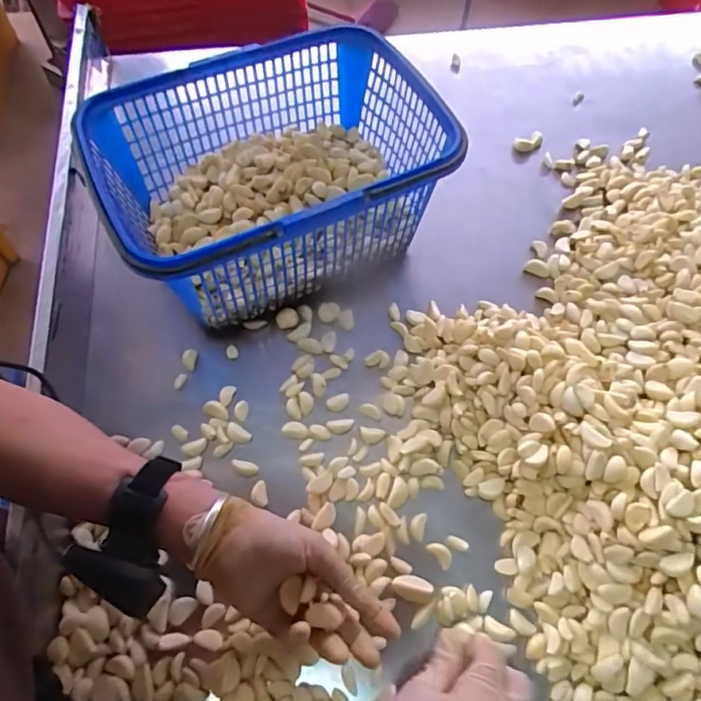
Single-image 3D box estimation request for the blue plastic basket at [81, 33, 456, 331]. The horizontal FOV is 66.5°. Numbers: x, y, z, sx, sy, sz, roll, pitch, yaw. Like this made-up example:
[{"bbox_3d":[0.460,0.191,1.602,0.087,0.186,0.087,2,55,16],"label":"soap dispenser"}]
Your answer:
[{"bbox_3d":[-0.073,-0.172,0.566,0.318,0.162,0.237,-25,66,-13],"label":"blue plastic basket"}]

